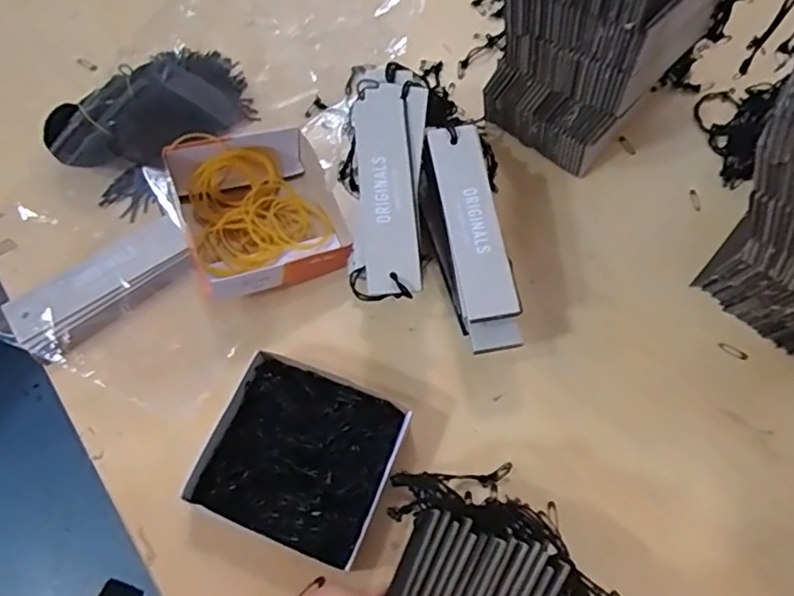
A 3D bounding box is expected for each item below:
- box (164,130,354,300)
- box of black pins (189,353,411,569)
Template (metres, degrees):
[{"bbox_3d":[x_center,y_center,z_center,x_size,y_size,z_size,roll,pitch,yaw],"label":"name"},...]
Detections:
[{"bbox_3d":[-0.095,-0.062,0.412,0.107,0.041,0.116,-18,67,-10],"label":"box"},{"bbox_3d":[-0.057,0.094,0.356,0.105,0.023,0.097,21,66,7],"label":"box of black pins"}]

